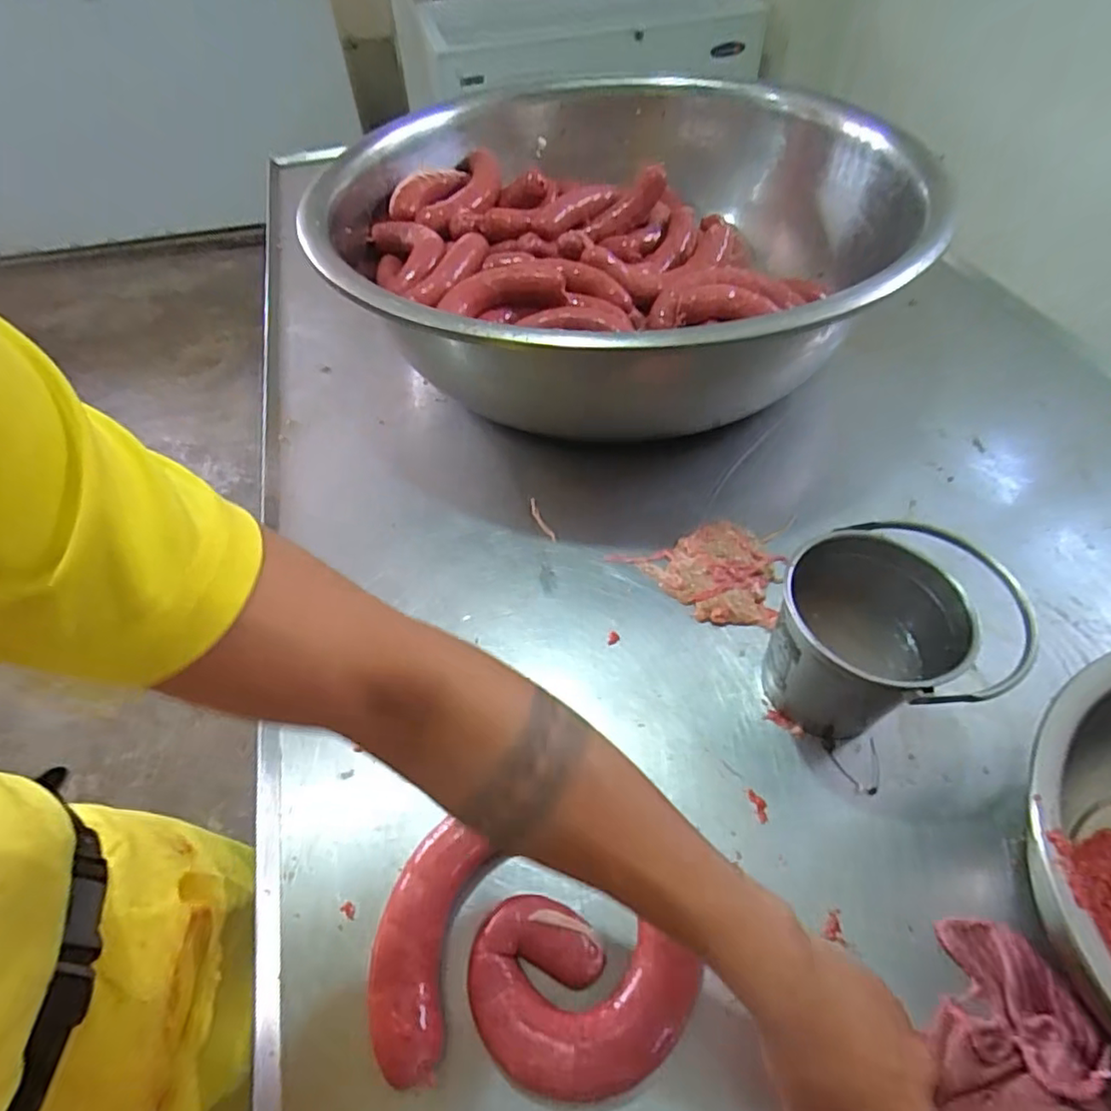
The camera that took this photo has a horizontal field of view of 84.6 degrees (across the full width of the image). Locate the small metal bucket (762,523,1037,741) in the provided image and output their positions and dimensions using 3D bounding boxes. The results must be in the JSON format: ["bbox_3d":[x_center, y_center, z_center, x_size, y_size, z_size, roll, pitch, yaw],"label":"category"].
[{"bbox_3d":[0.259,0.067,0.508,0.158,0.135,0.139,-13,52,-5],"label":"small metal bucket"}]

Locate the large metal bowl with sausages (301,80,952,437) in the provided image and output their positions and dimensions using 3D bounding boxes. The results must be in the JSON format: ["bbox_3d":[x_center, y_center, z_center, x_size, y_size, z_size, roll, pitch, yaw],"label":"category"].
[{"bbox_3d":[0.071,-0.396,0.831,0.676,0.234,0.709,-2,52,3],"label":"large metal bowl with sausages"}]

